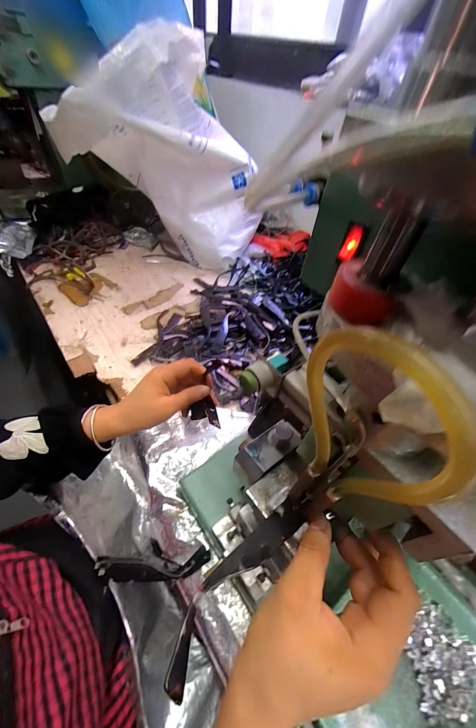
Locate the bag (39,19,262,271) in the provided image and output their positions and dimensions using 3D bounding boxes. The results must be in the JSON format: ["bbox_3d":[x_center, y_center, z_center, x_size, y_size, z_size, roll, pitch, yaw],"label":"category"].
[{"bbox_3d":[-0.165,-0.472,0.688,0.421,0.467,0.221,-2,50,-7],"label":"bag"}]

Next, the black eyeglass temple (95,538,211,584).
[{"bbox_3d":[-0.109,0.260,0.355,0.138,0.023,0.042,-3,50,-8],"label":"black eyeglass temple"}]

